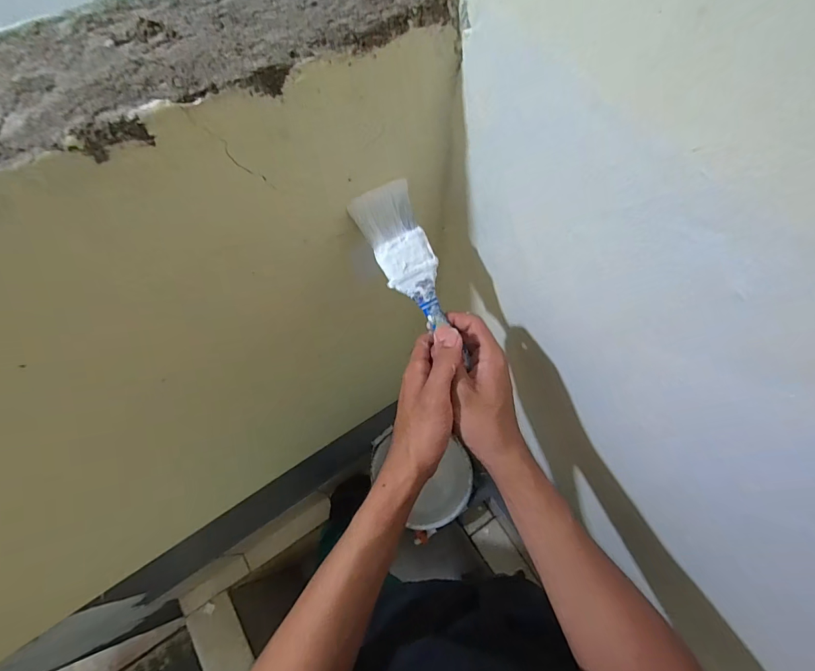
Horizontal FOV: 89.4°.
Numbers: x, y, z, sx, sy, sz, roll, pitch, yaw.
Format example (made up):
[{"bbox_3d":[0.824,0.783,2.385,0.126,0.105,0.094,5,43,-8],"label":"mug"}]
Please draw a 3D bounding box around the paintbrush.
[{"bbox_3d":[0.010,-0.054,0.384,0.053,0.015,0.173,-29,98,-11],"label":"paintbrush"}]

